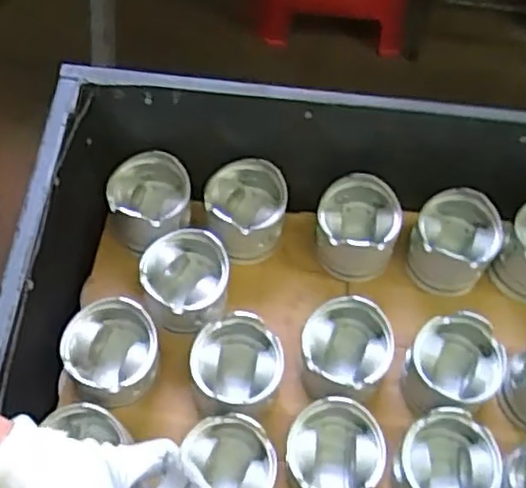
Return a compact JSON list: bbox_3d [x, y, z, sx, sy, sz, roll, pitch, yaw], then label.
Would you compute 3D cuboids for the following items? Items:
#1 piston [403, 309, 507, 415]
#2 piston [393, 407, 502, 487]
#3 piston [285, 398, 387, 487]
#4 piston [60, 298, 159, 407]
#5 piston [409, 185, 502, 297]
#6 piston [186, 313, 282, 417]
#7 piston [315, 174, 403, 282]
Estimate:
[{"bbox_3d":[0.202,0.130,0.707,0.093,0.077,0.090,2,62,-3],"label":"piston"},{"bbox_3d":[0.176,0.219,0.660,0.089,0.077,0.092,2,62,-3],"label":"piston"},{"bbox_3d":[0.068,0.211,0.668,0.088,0.092,0.089,2,62,-3],"label":"piston"},{"bbox_3d":[-0.152,0.116,0.684,0.097,0.080,0.096,2,62,-3],"label":"piston"},{"bbox_3d":[0.220,-0.003,0.775,0.091,0.076,0.096,2,62,-3],"label":"piston"},{"bbox_3d":[-0.028,0.137,0.702,0.094,0.093,0.094,2,62,-3],"label":"piston"},{"bbox_3d":[0.109,-0.015,0.788,0.093,0.090,0.097,2,62,-3],"label":"piston"}]

